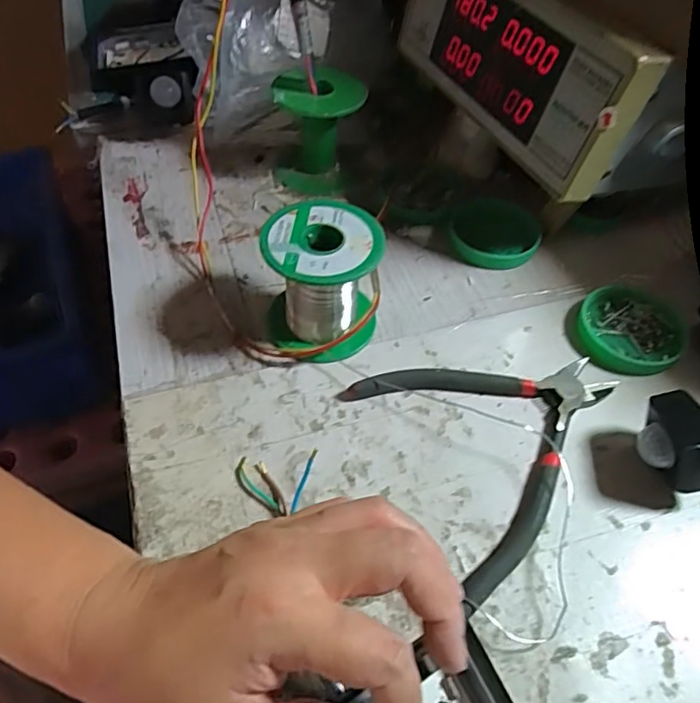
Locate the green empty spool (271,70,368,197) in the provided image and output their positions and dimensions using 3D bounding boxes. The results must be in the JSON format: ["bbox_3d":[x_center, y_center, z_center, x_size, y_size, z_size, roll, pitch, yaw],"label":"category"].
[{"bbox_3d":[-0.024,-0.172,0.437,0.065,0.077,0.057,-5,54,-6],"label":"green empty spool"}]

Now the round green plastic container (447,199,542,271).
[{"bbox_3d":[0.108,-0.089,0.418,0.062,0.013,0.070,27,57,16],"label":"round green plastic container"}]

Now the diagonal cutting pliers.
[{"bbox_3d":[0.090,0.045,0.320,0.147,0.011,0.129,-22,58,-18],"label":"diagonal cutting pliers"}]

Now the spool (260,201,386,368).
[{"bbox_3d":[-0.017,-0.041,0.344,0.068,0.070,0.069,-1,54,-4],"label":"spool"}]

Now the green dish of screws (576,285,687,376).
[{"bbox_3d":[0.182,-0.015,0.369,0.064,0.012,0.070,1,54,-2],"label":"green dish of screws"}]

